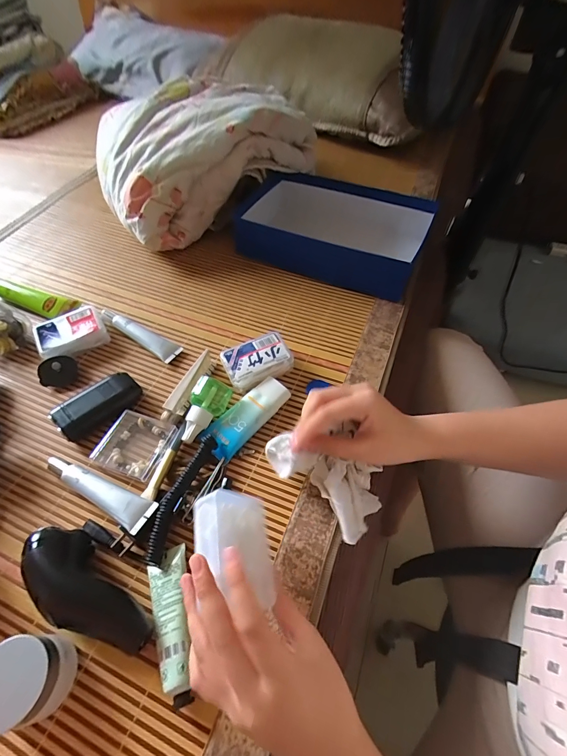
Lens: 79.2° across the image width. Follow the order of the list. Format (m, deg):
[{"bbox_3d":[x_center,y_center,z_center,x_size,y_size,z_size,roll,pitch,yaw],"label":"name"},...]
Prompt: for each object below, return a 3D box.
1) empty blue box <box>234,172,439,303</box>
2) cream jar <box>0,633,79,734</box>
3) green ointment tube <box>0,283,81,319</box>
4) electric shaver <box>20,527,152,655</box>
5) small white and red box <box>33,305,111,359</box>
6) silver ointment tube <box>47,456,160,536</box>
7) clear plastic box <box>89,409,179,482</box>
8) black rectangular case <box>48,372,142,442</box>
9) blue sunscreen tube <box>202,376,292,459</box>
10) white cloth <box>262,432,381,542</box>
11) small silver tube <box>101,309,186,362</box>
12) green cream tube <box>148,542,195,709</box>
[{"bbox_3d":[0.081,-0.258,0.597,0.312,0.082,0.182,20,58,13],"label":"empty blue box"},{"bbox_3d":[-0.192,0.224,0.256,0.046,0.051,0.051,-1,56,-1],"label":"cream jar"},{"bbox_3d":[-0.384,-0.123,0.528,0.148,0.025,0.040,21,59,14],"label":"green ointment tube"},{"bbox_3d":[-0.168,0.180,0.288,0.128,0.048,0.047,35,61,23],"label":"electric shaver"},{"bbox_3d":[-0.300,-0.063,0.486,0.086,0.031,0.058,-28,60,-18],"label":"small white and red box"},{"bbox_3d":[-0.190,0.114,0.350,0.134,0.026,0.030,22,59,14],"label":"silver ointment tube"},{"bbox_3d":[-0.170,0.073,0.392,0.072,0.014,0.070,18,58,12],"label":"clear plastic box"},{"bbox_3d":[-0.227,0.032,0.421,0.044,0.030,0.097,38,64,23],"label":"black rectangular case"},{"bbox_3d":[-0.046,0.045,0.415,0.049,0.020,0.113,37,63,22],"label":"blue sunscreen tube"},{"bbox_3d":[0.041,0.104,0.341,0.131,0.047,0.071,32,60,2],"label":"white cloth"},{"bbox_3d":[-0.207,-0.065,0.495,0.134,0.018,0.029,29,61,18],"label":"small silver tube"},{"bbox_3d":[-0.097,0.200,0.284,0.033,0.022,0.109,-11,57,-7],"label":"green cream tube"}]

